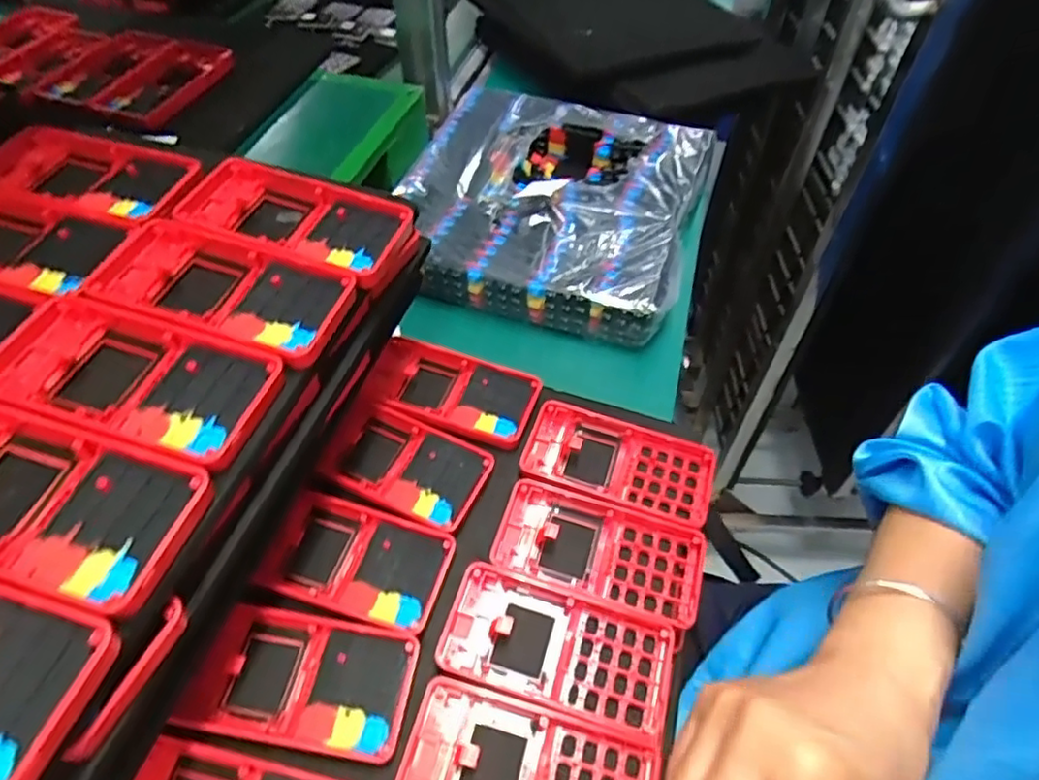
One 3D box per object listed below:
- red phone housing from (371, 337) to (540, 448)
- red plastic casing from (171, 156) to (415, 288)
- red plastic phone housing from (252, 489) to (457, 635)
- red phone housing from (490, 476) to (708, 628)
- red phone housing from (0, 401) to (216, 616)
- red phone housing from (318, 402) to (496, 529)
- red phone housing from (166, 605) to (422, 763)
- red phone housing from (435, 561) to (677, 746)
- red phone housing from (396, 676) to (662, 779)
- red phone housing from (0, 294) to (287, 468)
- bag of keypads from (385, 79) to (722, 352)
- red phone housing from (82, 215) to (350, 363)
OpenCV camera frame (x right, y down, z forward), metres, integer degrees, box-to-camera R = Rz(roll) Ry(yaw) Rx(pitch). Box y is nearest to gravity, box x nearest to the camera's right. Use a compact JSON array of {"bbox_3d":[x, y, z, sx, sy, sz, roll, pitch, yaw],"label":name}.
[{"bbox_3d":[-0.048,-0.001,0.458,0.119,0.016,0.066,17,53,12],"label":"red phone housing"},{"bbox_3d":[-0.131,-0.099,0.369,0.131,0.022,0.063,17,53,12],"label":"red plastic casing"},{"bbox_3d":[-0.094,0.098,0.375,0.100,0.013,0.063,14,53,10],"label":"red plastic phone housing"},{"bbox_3d":[0.048,0.095,0.386,0.122,0.012,0.060,15,53,10],"label":"red phone housing"},{"bbox_3d":[-0.194,0.042,0.256,0.125,0.017,0.062,12,55,11],"label":"red phone housing"},{"bbox_3d":[-0.074,0.048,0.418,0.103,0.009,0.063,21,54,15],"label":"red phone housing"},{"bbox_3d":[-0.112,0.150,0.335,0.109,0.013,0.062,8,52,5],"label":"red phone housing"},{"bbox_3d":[0.021,0.142,0.354,0.123,0.018,0.062,14,53,10],"label":"red phone housing"},{"bbox_3d":[0.005,0.190,0.315,0.123,0.020,0.063,13,52,9],"label":"red phone housing"},{"bbox_3d":[-0.178,-0.005,0.296,0.127,0.020,0.063,14,53,10],"label":"red phone housing"},{"bbox_3d":[0.031,-0.191,0.622,0.272,0.048,0.299,14,53,9],"label":"bag of keypads"},{"bbox_3d":[-0.154,-0.053,0.332,0.126,0.019,0.064,16,53,11],"label":"red phone housing"}]

